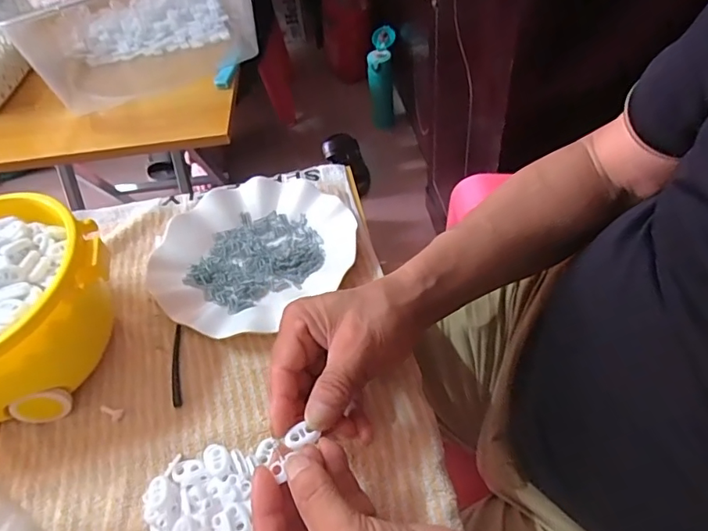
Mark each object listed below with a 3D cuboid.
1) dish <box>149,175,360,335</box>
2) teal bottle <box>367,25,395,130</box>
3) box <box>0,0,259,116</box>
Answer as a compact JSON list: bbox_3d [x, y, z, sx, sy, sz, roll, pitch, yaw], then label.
[{"bbox_3d":[-0.096,-0.014,0.471,0.179,0.026,0.165,-4,50,4],"label":"dish"},{"bbox_3d":[0.081,-0.518,1.412,0.071,0.232,0.141,1,50,8],"label":"teal bottle"},{"bbox_3d":[-0.323,-0.367,0.720,0.342,0.119,0.271,-22,51,-11],"label":"box"}]

